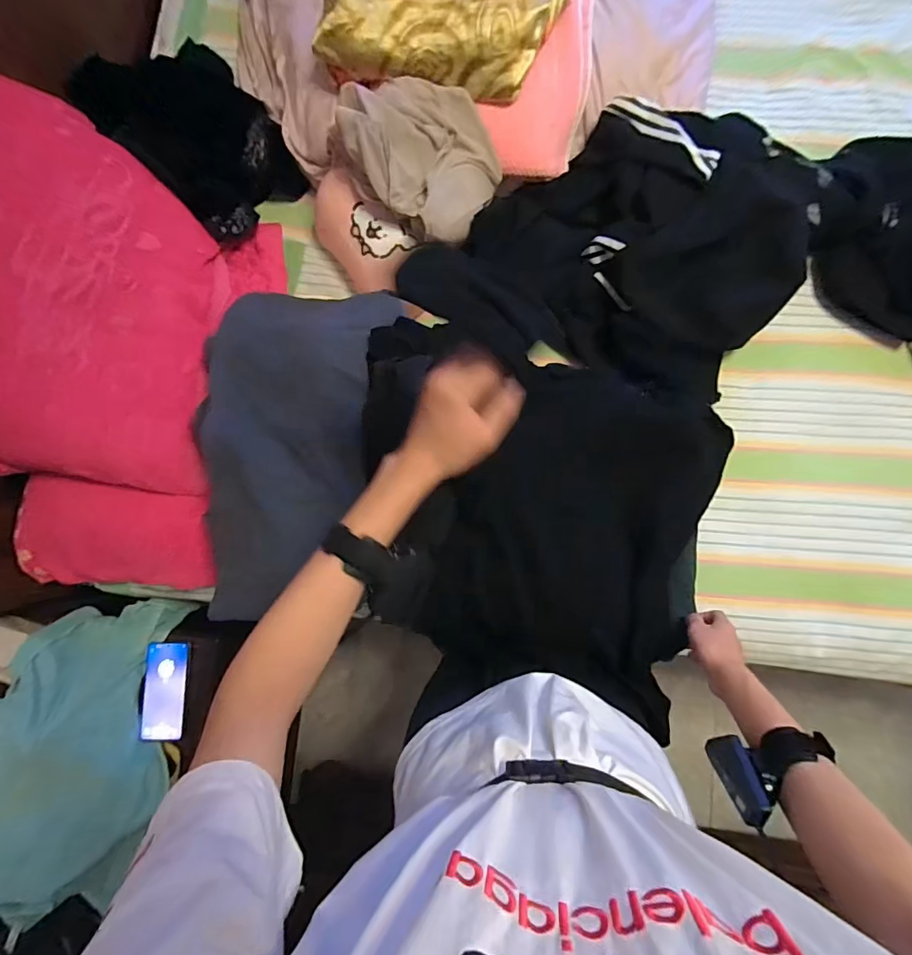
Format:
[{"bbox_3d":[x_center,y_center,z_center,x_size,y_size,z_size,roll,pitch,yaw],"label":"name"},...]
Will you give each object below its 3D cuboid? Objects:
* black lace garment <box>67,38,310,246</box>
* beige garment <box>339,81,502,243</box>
[{"bbox_3d":[-0.455,-0.629,0.816,0.316,0.145,0.261,41,85,5],"label":"black lace garment"},{"bbox_3d":[-0.052,-0.529,0.725,0.238,0.106,0.203,41,85,5],"label":"beige garment"}]

